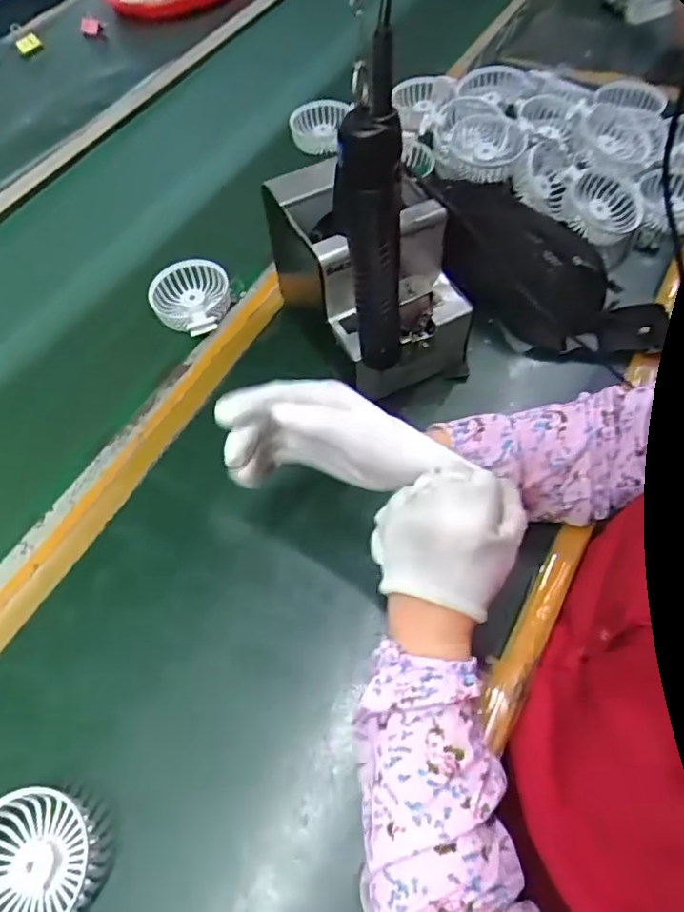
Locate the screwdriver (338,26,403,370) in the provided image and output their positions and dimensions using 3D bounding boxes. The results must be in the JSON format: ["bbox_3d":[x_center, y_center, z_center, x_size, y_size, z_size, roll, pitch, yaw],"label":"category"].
[{"bbox_3d":[0.022,-0.148,0.393,0.038,0.227,0.030,-4,59,2],"label":"screwdriver"}]

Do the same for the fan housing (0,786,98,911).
[{"bbox_3d":[-0.217,0.274,0.382,0.093,0.025,0.087,-2,59,3],"label":"fan housing"}]

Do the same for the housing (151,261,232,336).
[{"bbox_3d":[-0.167,-0.182,0.653,0.101,0.030,0.085,33,67,21],"label":"housing"}]

